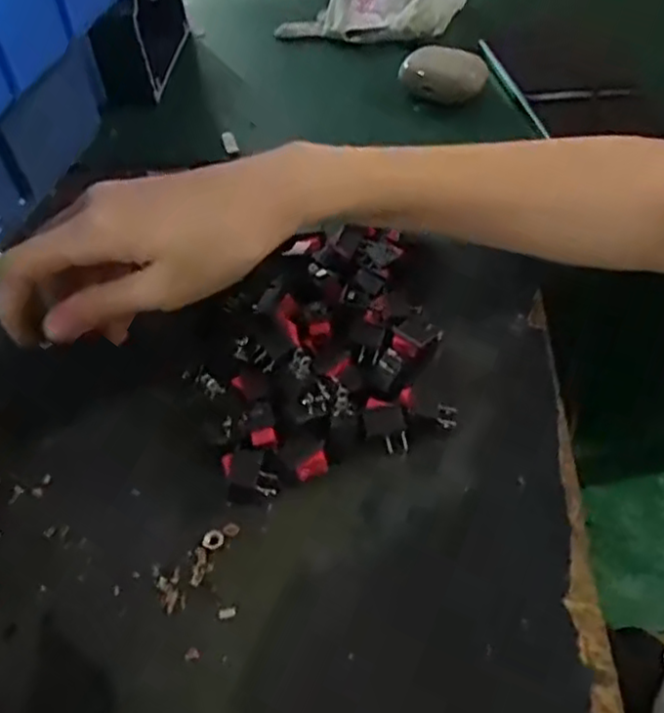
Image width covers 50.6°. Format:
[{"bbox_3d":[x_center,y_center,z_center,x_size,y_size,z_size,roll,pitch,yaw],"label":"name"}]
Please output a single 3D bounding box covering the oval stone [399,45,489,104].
[{"bbox_3d":[0.079,-0.202,0.498,0.059,0.031,0.023,5,50,10],"label":"oval stone"}]

